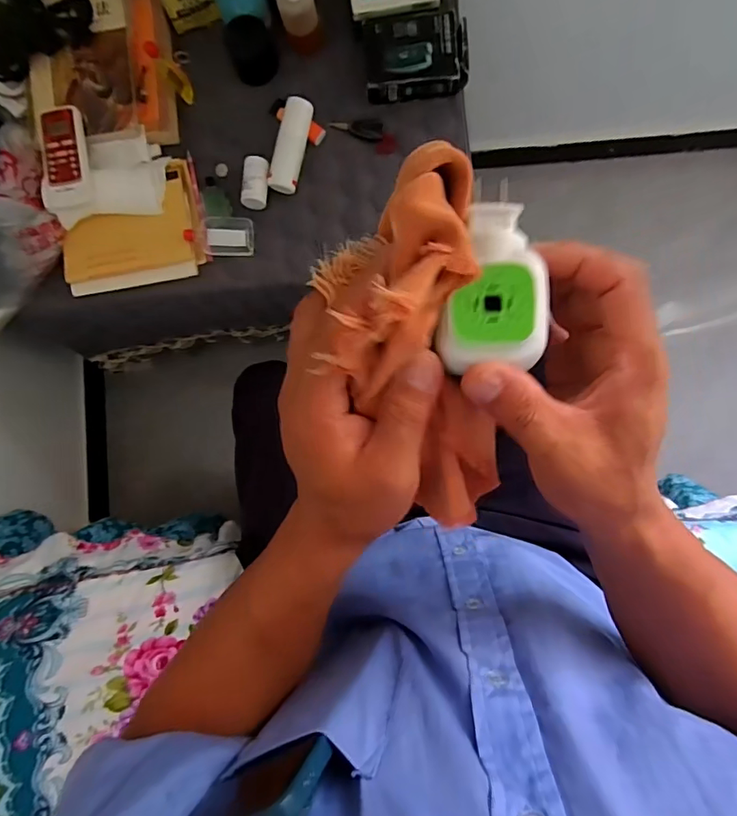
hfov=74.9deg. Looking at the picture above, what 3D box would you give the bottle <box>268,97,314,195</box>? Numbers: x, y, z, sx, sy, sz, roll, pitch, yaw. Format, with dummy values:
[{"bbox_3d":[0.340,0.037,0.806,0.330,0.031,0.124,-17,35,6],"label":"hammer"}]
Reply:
[{"bbox_3d":[-0.104,-0.353,0.651,0.040,0.028,0.118,16,100,-11],"label":"bottle"}]

